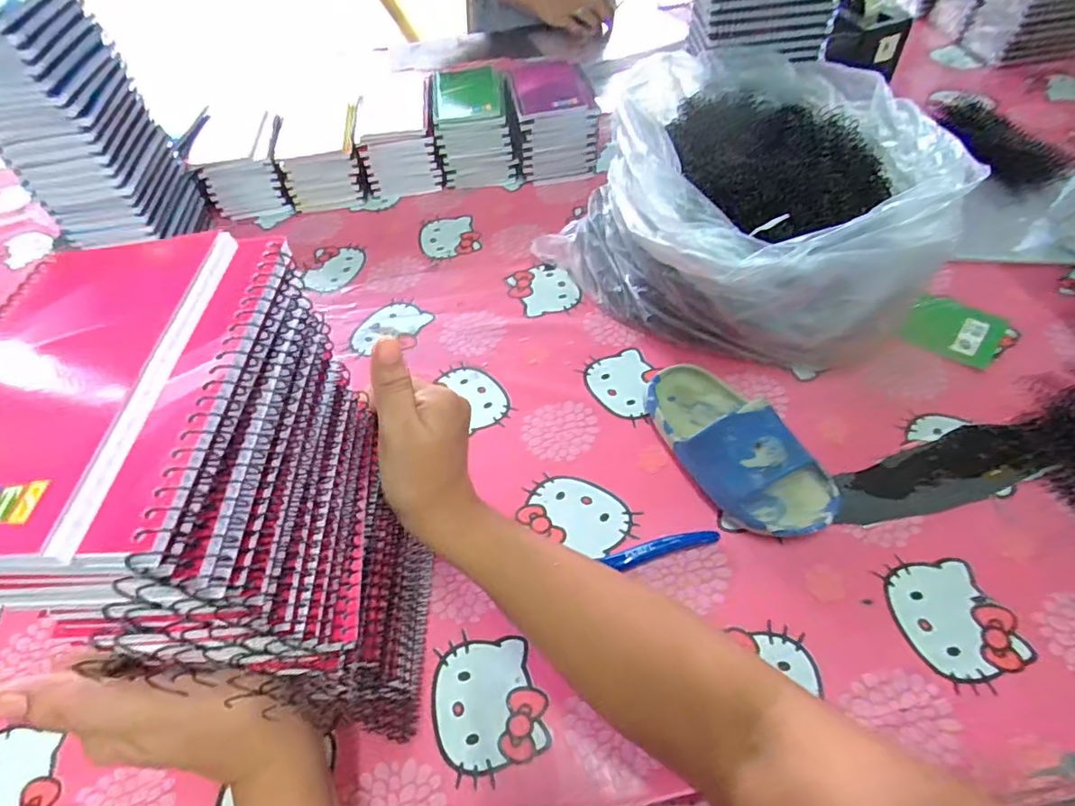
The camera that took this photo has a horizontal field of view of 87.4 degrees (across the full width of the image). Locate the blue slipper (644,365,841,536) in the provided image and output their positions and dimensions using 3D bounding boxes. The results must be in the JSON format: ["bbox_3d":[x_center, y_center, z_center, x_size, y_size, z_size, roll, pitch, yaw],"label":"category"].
[{"bbox_3d":[0.153,0.027,0.447,0.080,0.058,0.176,-29,54,-17],"label":"blue slipper"}]

